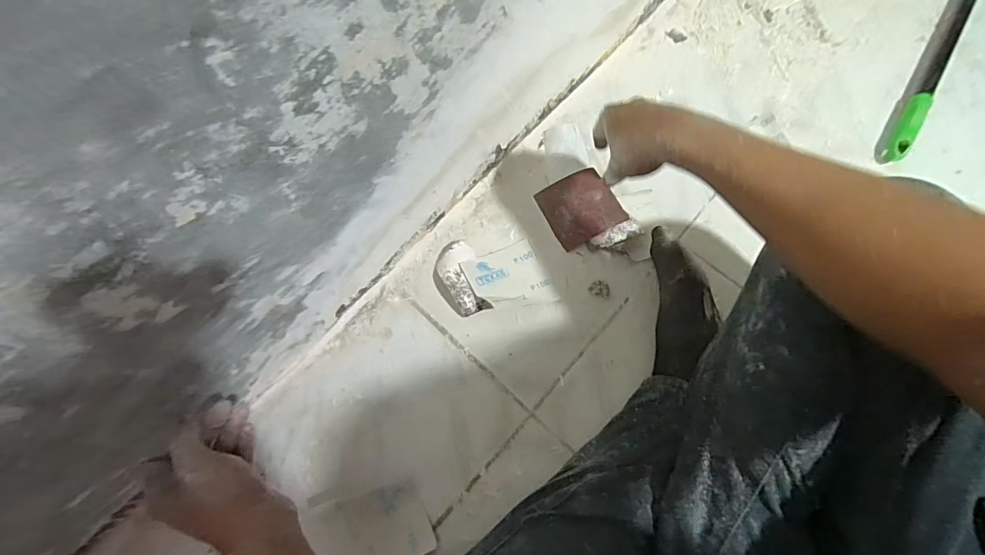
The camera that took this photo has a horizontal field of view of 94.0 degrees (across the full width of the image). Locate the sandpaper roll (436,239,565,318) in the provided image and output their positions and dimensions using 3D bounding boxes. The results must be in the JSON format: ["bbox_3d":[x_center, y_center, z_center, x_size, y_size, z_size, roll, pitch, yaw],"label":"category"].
[{"bbox_3d":[0.001,-0.006,0.589,0.146,0.025,0.097,-9,69,-3],"label":"sandpaper roll"}]

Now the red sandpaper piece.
[{"bbox_3d":[0.118,-0.097,0.622,0.091,0.006,0.097,-29,71,6],"label":"red sandpaper piece"}]

